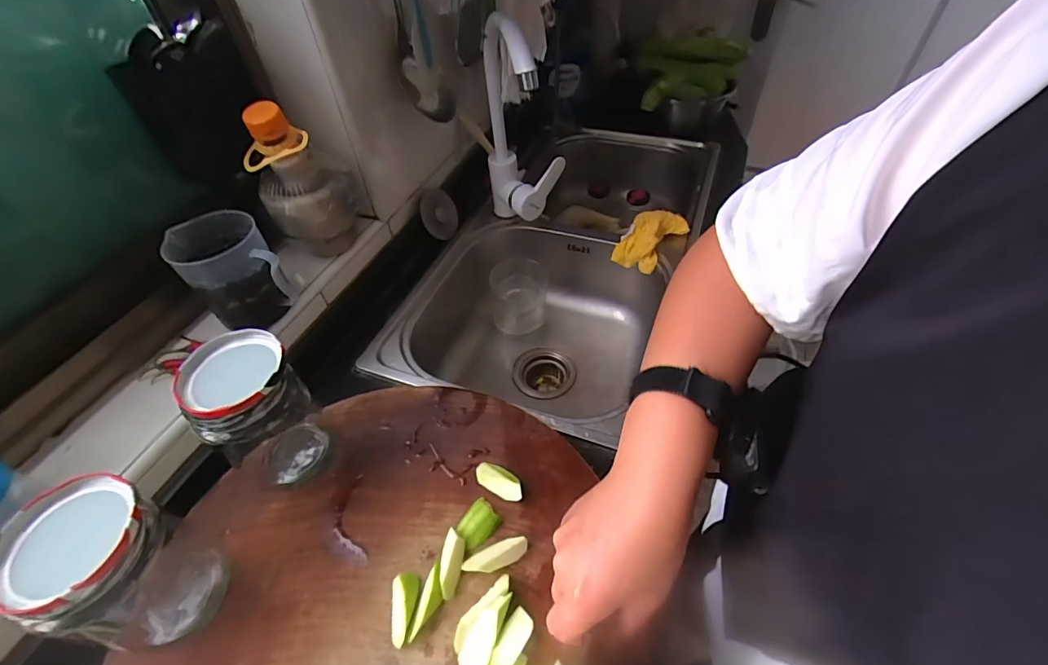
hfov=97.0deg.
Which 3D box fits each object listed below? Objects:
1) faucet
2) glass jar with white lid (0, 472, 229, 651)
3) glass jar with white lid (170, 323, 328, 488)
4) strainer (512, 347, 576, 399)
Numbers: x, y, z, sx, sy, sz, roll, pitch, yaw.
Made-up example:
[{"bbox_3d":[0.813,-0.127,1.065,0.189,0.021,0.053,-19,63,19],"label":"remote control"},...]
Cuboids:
[{"bbox_3d":[0.005,-0.296,0.708,0.116,0.347,0.140,-6,67,-4],"label":"faucet"},{"bbox_3d":[-0.296,0.182,0.353,0.084,0.150,0.084,-2,49,2],"label":"glass jar with white lid"},{"bbox_3d":[-0.239,0.082,0.431,0.081,0.151,0.076,-2,49,2],"label":"glass jar with white lid"},{"bbox_3d":[0.037,0.093,0.860,0.114,0.063,0.117,2,49,6],"label":"strainer"}]

